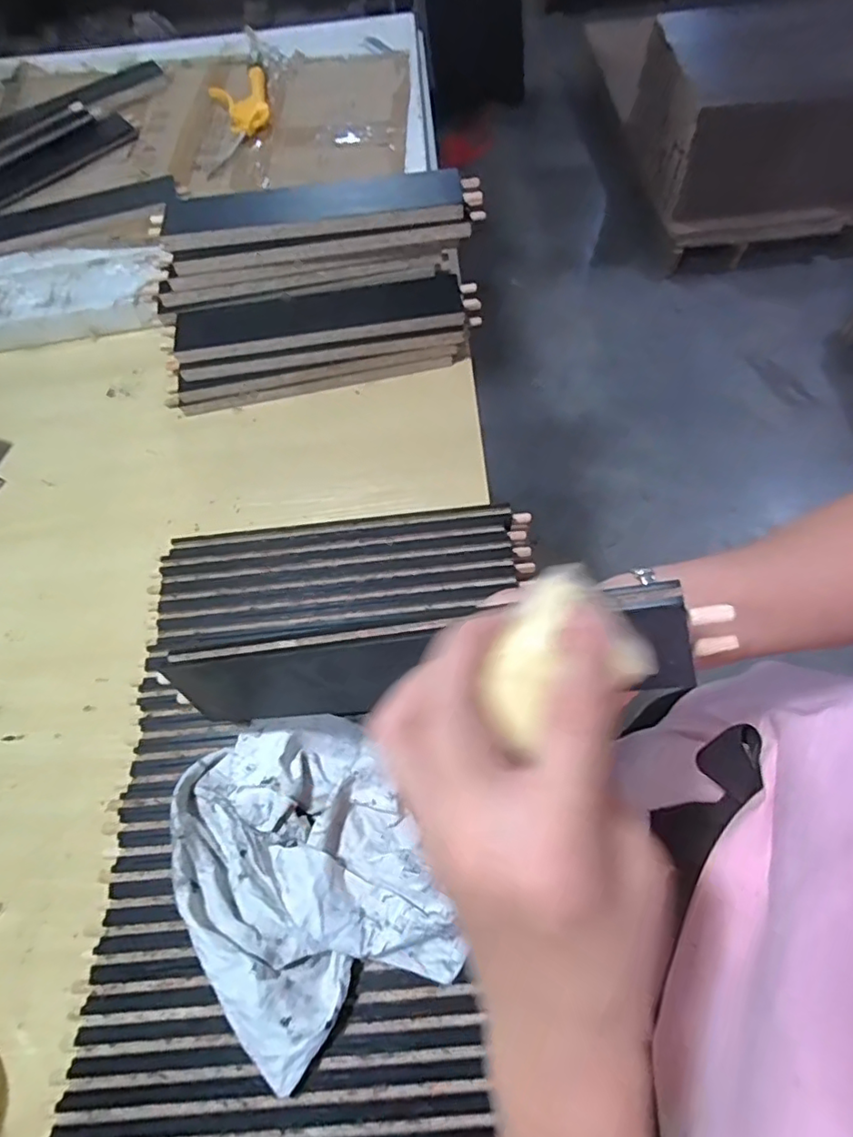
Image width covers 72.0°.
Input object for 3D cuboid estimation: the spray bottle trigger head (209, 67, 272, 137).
[{"bbox_3d":[-0.258,-0.673,0.843,0.079,0.028,0.132,-24,67,-7],"label":"spray bottle trigger head"}]

